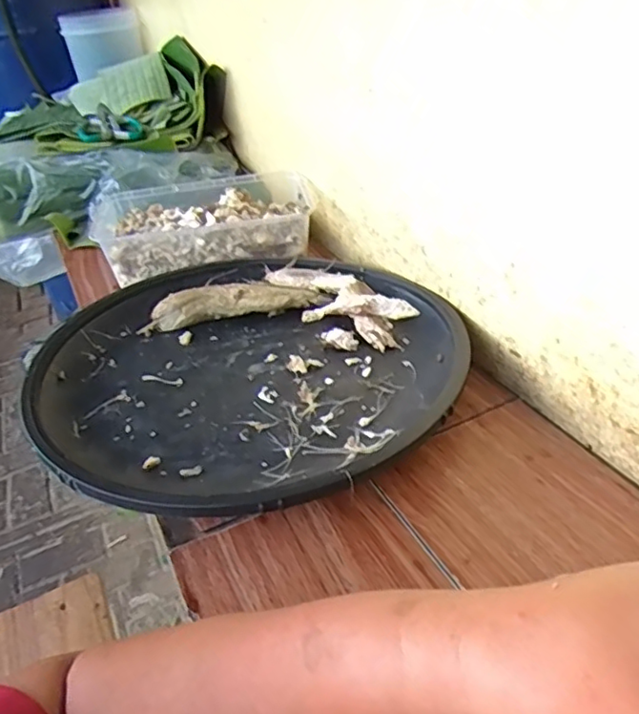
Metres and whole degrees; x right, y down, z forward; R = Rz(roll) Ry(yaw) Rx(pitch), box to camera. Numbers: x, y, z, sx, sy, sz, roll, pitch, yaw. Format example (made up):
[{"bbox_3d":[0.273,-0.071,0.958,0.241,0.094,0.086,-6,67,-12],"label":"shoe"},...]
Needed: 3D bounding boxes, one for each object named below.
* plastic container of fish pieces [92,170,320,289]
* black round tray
[{"bbox_3d":[-0.149,-0.176,0.777,0.276,0.054,0.220,-12,36,-12],"label":"plastic container of fish pieces"},{"bbox_3d":[-0.059,-0.001,0.556,0.373,0.051,0.378,-3,35,2],"label":"black round tray"}]

